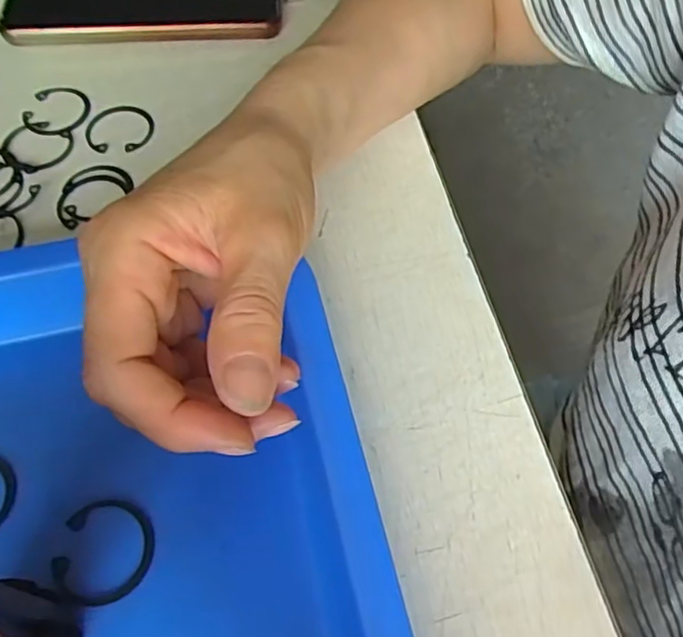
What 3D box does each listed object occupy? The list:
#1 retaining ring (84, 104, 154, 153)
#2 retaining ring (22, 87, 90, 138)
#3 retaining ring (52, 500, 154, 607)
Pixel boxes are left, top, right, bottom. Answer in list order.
[{"bbox_3d":[-0.119,-0.103,0.336,0.035,0.004,0.034,-5,60,-2],"label":"retaining ring"},{"bbox_3d":[-0.156,-0.114,0.344,0.035,0.004,0.038,-1,60,1],"label":"retaining ring"},{"bbox_3d":[-0.086,0.084,0.226,0.034,0.004,0.036,0,58,-1],"label":"retaining ring"}]

